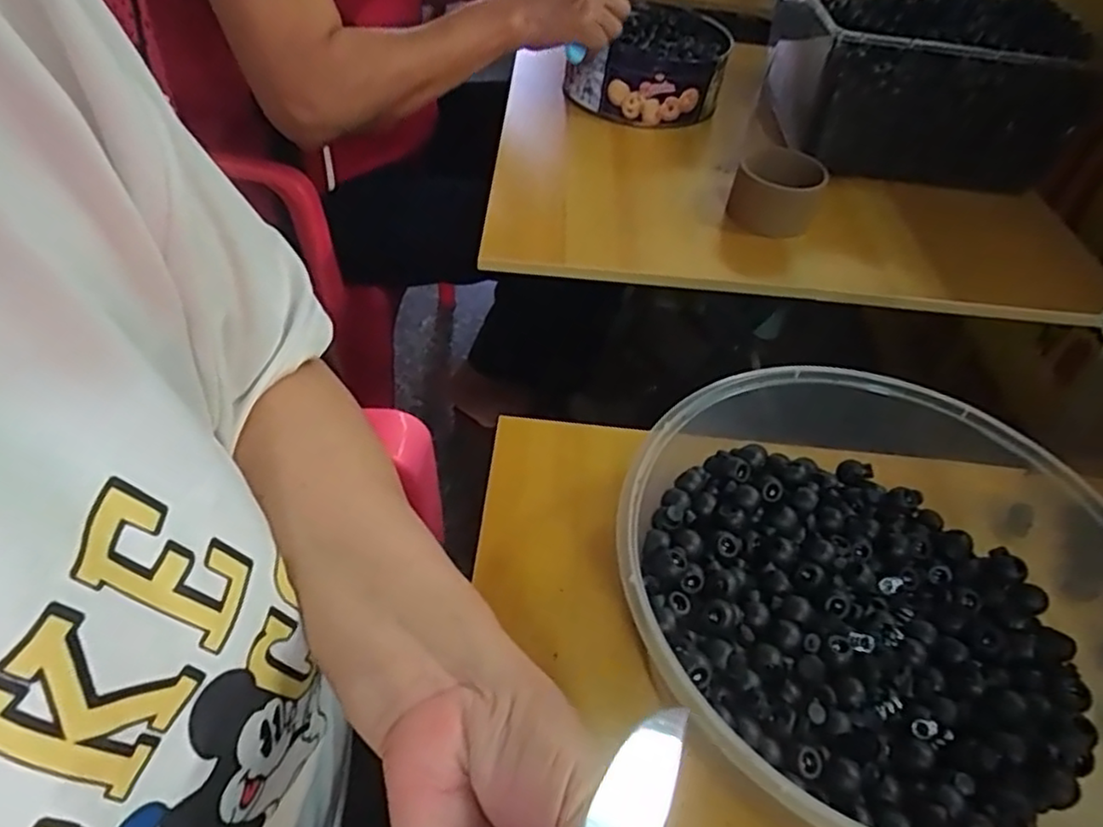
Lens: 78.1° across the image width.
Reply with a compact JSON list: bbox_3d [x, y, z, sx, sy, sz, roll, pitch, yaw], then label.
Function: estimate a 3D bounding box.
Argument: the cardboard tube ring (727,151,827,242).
[{"bbox_3d":[0.217,-0.215,0.657,0.081,0.052,0.084,20,49,13],"label":"cardboard tube ring"}]

